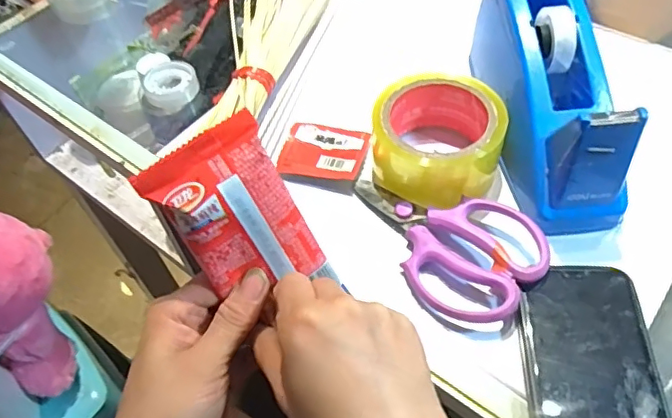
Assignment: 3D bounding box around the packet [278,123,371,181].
[{"bbox_3d":[-0.010,-0.049,0.474,0.069,0.008,0.058,12,56,8],"label":"packet"}]

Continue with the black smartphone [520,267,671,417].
[{"bbox_3d":[0.157,0.106,0.338,0.076,0.006,0.154,0,54,5],"label":"black smartphone"}]

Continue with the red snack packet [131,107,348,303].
[{"bbox_3d":[-0.046,0.010,0.280,0.059,0.102,0.012,-32,29,-9],"label":"red snack packet"}]

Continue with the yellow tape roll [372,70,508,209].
[{"bbox_3d":[0.081,-0.058,0.442,0.097,0.047,0.091,-2,54,3],"label":"yellow tape roll"}]

